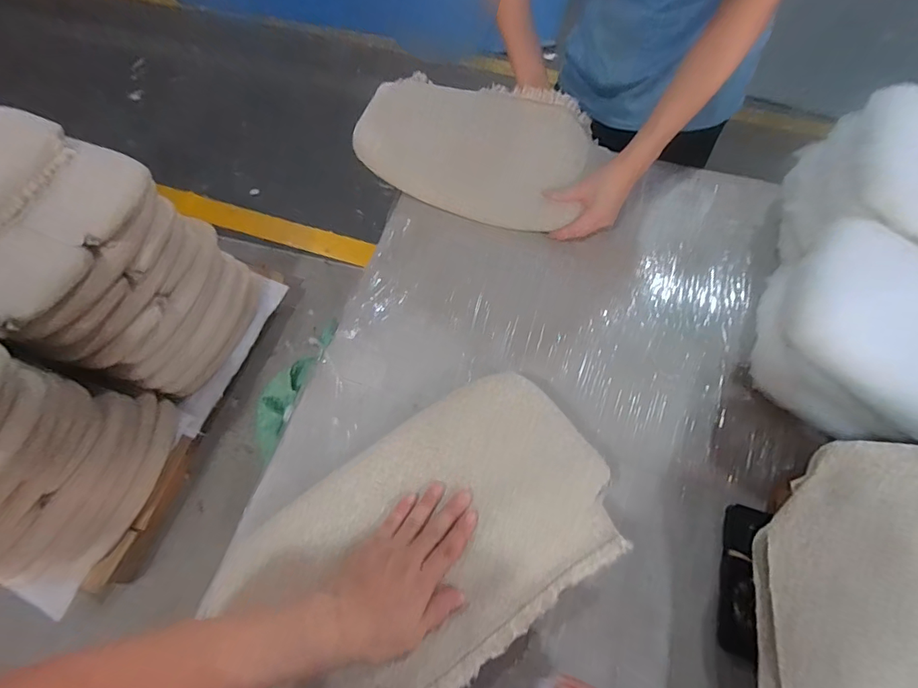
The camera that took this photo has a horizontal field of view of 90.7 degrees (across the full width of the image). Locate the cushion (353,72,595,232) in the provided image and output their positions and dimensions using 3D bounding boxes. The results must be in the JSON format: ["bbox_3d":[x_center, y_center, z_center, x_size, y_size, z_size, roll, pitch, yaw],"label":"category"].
[{"bbox_3d":[0.027,-0.353,0.786,0.383,0.041,0.245,19,91,2],"label":"cushion"}]

